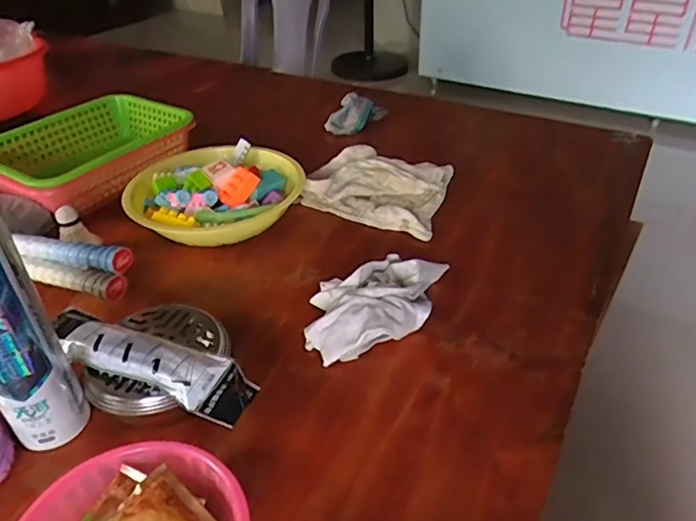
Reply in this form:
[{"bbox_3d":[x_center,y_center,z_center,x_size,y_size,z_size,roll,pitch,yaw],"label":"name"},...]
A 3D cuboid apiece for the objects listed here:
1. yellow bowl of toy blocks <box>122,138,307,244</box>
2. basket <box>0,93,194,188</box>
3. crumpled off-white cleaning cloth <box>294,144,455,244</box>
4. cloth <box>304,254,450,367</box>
[{"bbox_3d":[-0.193,-0.097,0.799,0.246,0.070,0.219,-24,43,-26],"label":"yellow bowl of toy blocks"},{"bbox_3d":[-0.432,-0.181,0.906,0.185,0.082,0.288,24,45,30],"label":"basket"},{"bbox_3d":[0.044,-0.124,0.851,0.210,0.031,0.190,11,39,17],"label":"crumpled off-white cleaning cloth"},{"bbox_3d":[0.043,0.044,0.631,0.203,0.047,0.105,-25,43,-27],"label":"cloth"}]

